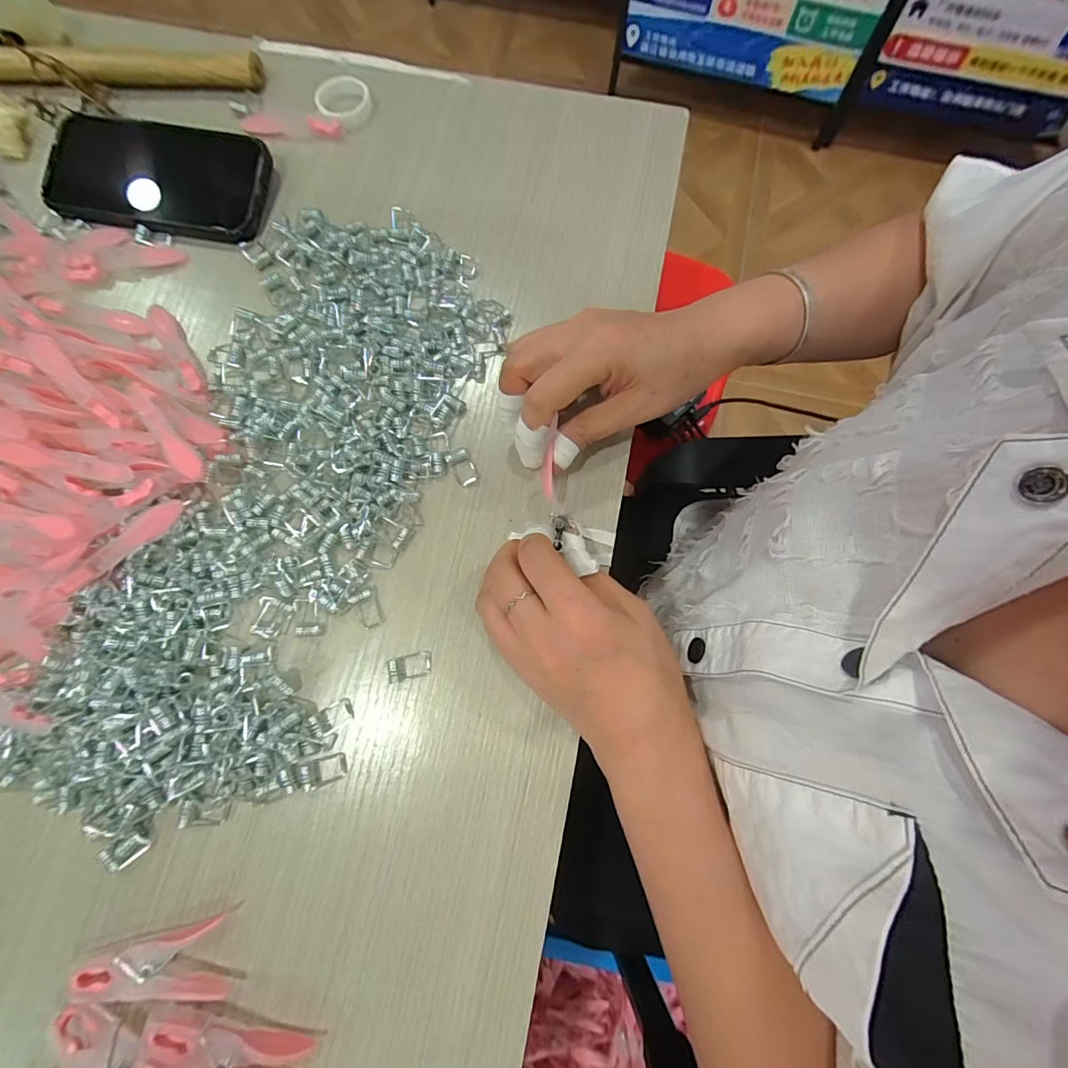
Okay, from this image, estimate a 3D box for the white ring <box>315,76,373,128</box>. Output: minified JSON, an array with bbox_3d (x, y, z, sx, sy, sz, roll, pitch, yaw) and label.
[{"bbox_3d":[-0.139,-0.317,0.338,0.039,0.009,0.039,0,80,-1],"label":"white ring"}]

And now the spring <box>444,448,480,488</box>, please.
[{"bbox_3d":[-0.044,-0.041,0.285,0.015,0.007,0.023,-29,81,-6],"label":"spring"}]

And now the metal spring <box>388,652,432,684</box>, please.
[{"bbox_3d":[-0.071,0.076,0.262,0.025,0.006,0.013,-13,80,-3],"label":"metal spring"}]

